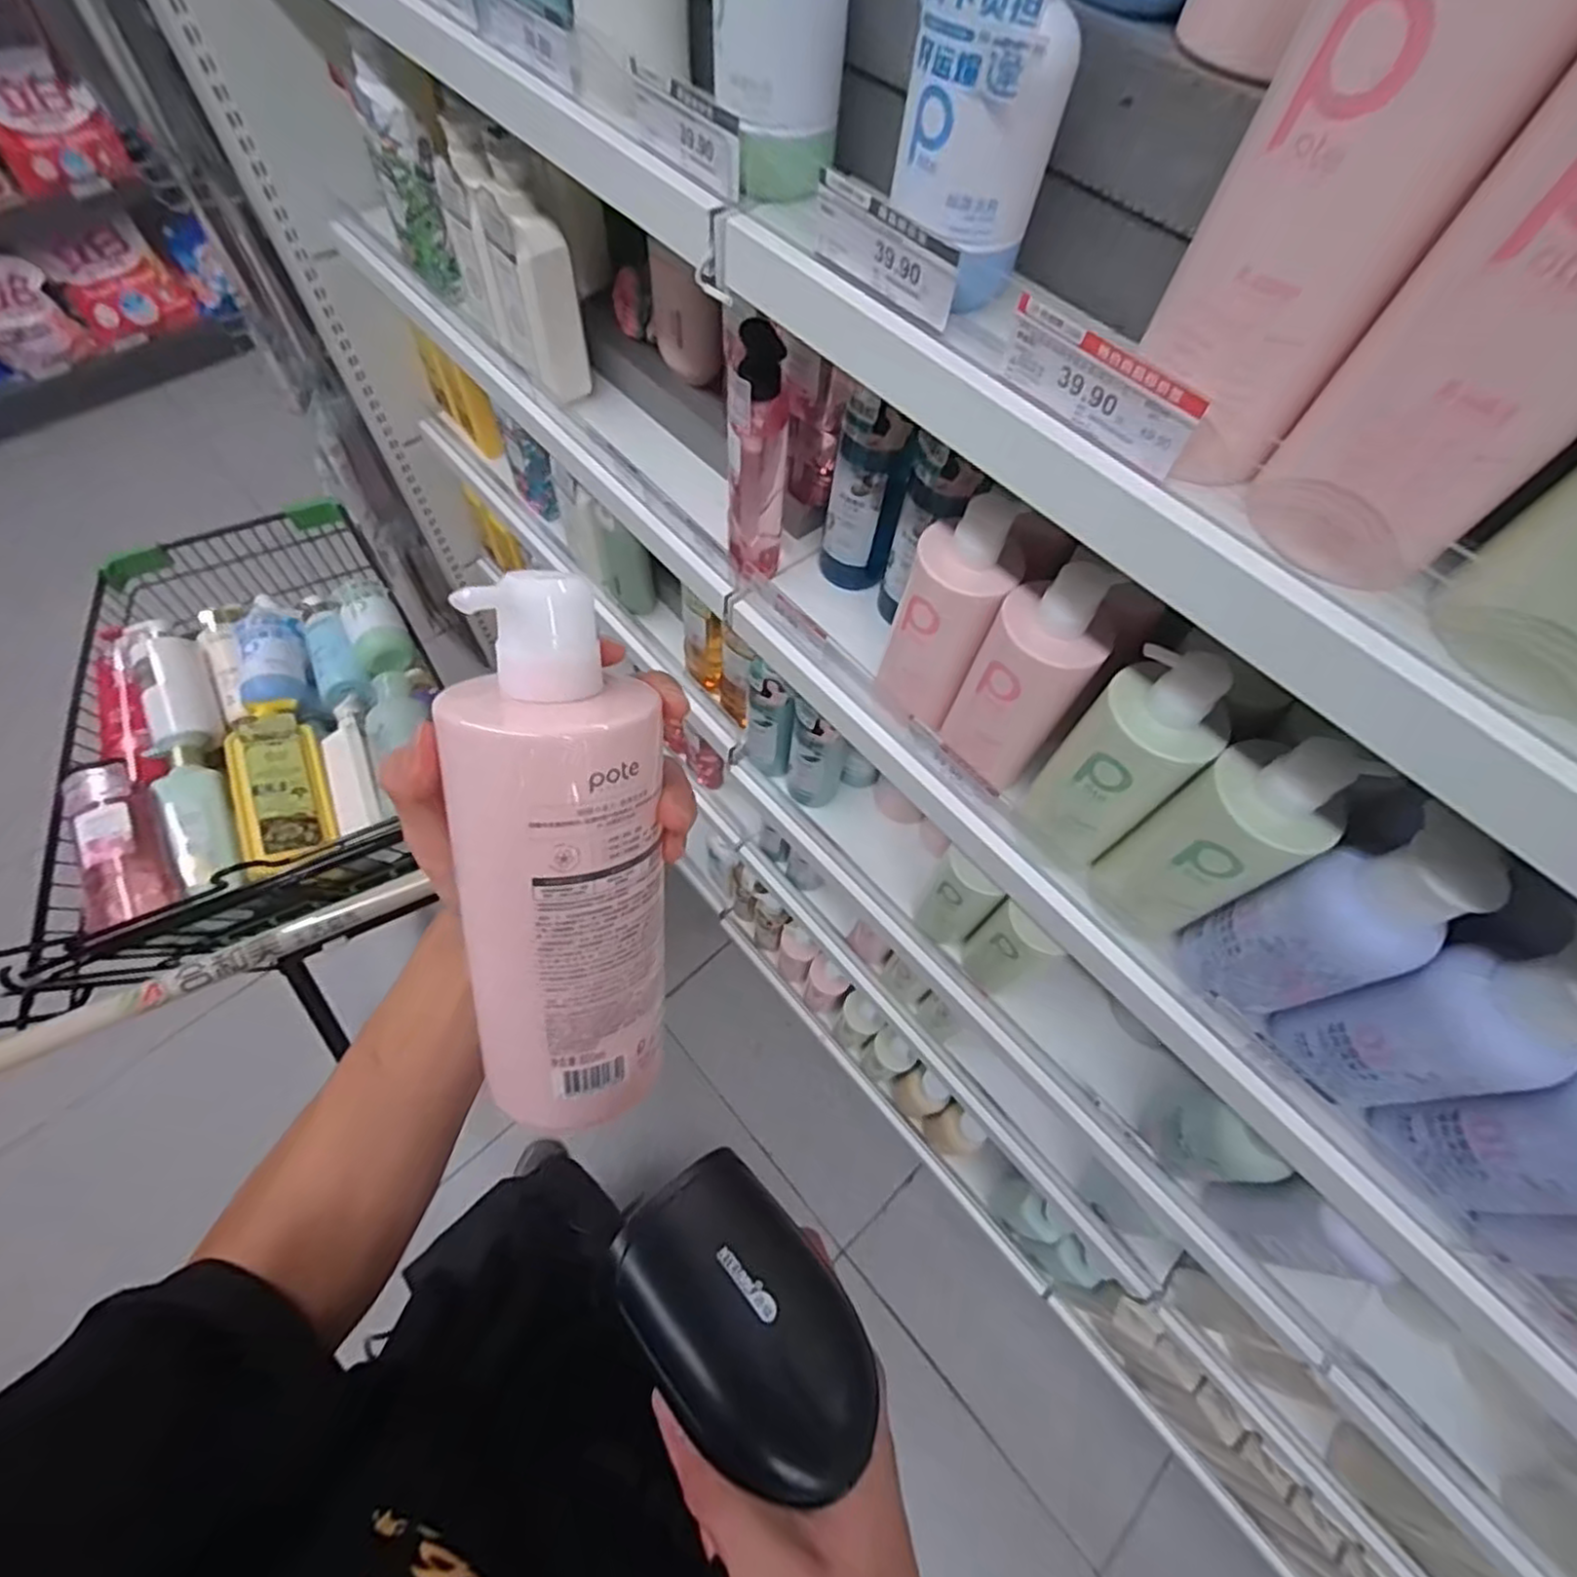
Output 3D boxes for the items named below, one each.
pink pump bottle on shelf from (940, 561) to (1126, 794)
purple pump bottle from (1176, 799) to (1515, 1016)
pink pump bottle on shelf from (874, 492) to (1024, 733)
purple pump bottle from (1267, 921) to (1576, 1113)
[{"bbox_3d":[0.173,-0.076,0.516,0.079,0.187,0.065,35,66,14],"label":"pink pump bottle on shelf"},{"bbox_3d":[0.336,0.089,0.440,0.066,0.181,0.071,-23,66,-15],"label":"purple pump bottle"},{"bbox_3d":[0.119,-0.130,0.532,0.071,0.173,0.065,31,65,12],"label":"pink pump bottle on shelf"},{"bbox_3d":[0.385,0.141,0.411,0.062,0.177,0.070,-19,65,-13],"label":"purple pump bottle"}]

